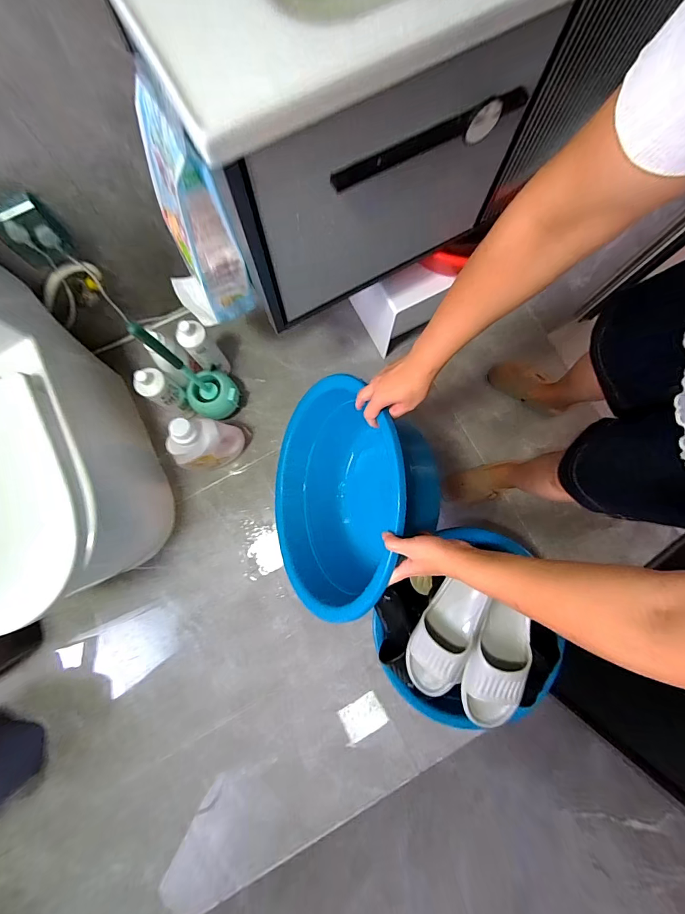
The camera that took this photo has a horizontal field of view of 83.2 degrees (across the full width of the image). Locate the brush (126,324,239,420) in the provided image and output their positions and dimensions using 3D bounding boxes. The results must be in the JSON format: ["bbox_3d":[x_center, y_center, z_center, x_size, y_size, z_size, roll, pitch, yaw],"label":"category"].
[{"bbox_3d":[-0.362,-0.200,0.975,0.128,0.425,0.116,-43,84,-7],"label":"brush"}]

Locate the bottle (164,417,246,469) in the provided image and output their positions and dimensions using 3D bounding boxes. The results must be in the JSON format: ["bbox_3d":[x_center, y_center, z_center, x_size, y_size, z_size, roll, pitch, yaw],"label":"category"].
[{"bbox_3d":[-0.364,-0.034,1.033,0.179,0.298,0.077,-33,83,-6],"label":"bottle"}]

